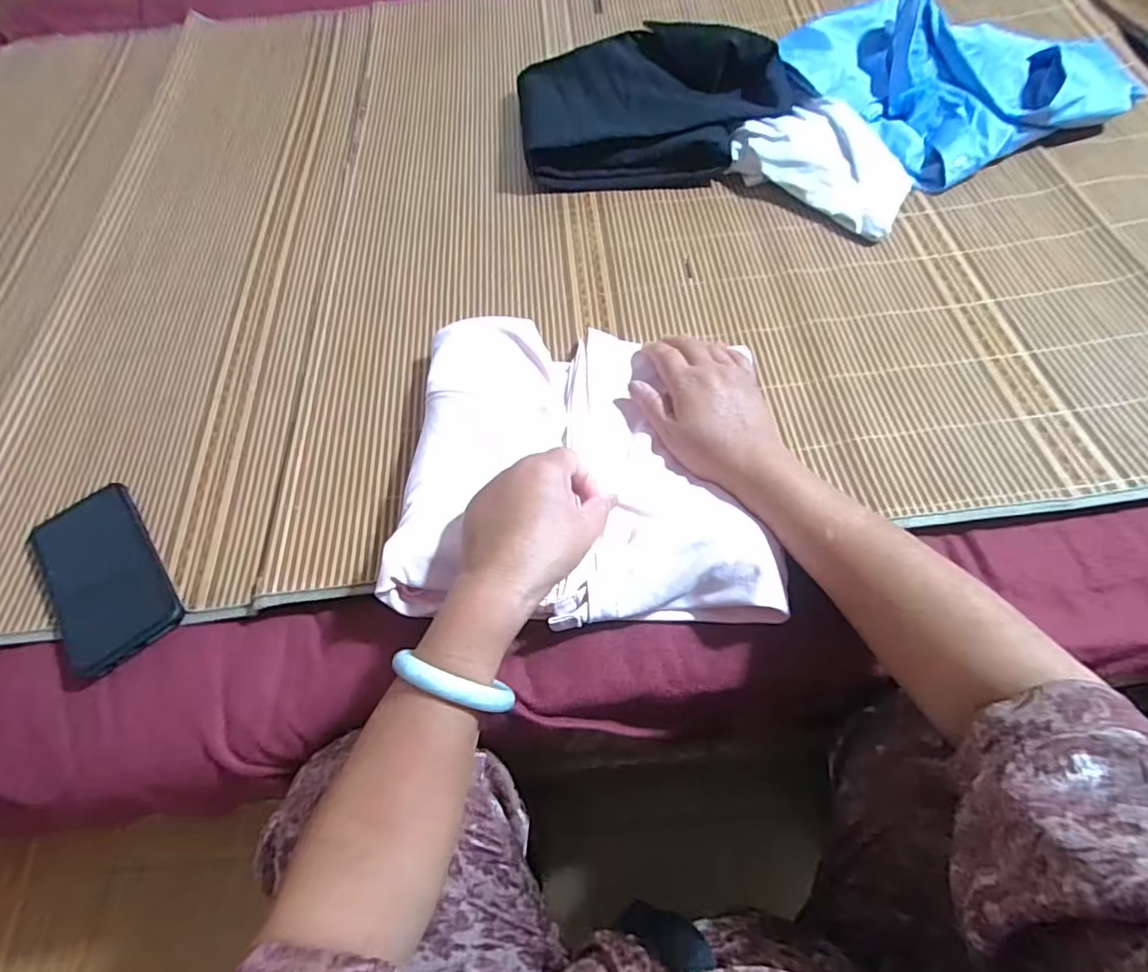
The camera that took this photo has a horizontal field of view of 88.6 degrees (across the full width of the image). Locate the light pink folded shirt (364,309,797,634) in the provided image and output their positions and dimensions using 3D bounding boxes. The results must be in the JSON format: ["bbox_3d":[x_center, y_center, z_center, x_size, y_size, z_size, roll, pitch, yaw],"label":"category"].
[{"bbox_3d":[0.001,-0.027,0.472,0.265,0.043,0.273,-4,60,2],"label":"light pink folded shirt"}]

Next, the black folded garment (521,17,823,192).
[{"bbox_3d":[0.101,-0.470,0.702,0.323,0.093,0.225,-5,60,1],"label":"black folded garment"}]

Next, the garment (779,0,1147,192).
[{"bbox_3d":[0.443,-0.498,0.703,0.301,0.069,0.335,-36,64,-16],"label":"garment"}]

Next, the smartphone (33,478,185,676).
[{"bbox_3d":[-0.378,0.073,0.472,0.084,0.013,0.157,-37,64,-16],"label":"smartphone"}]

